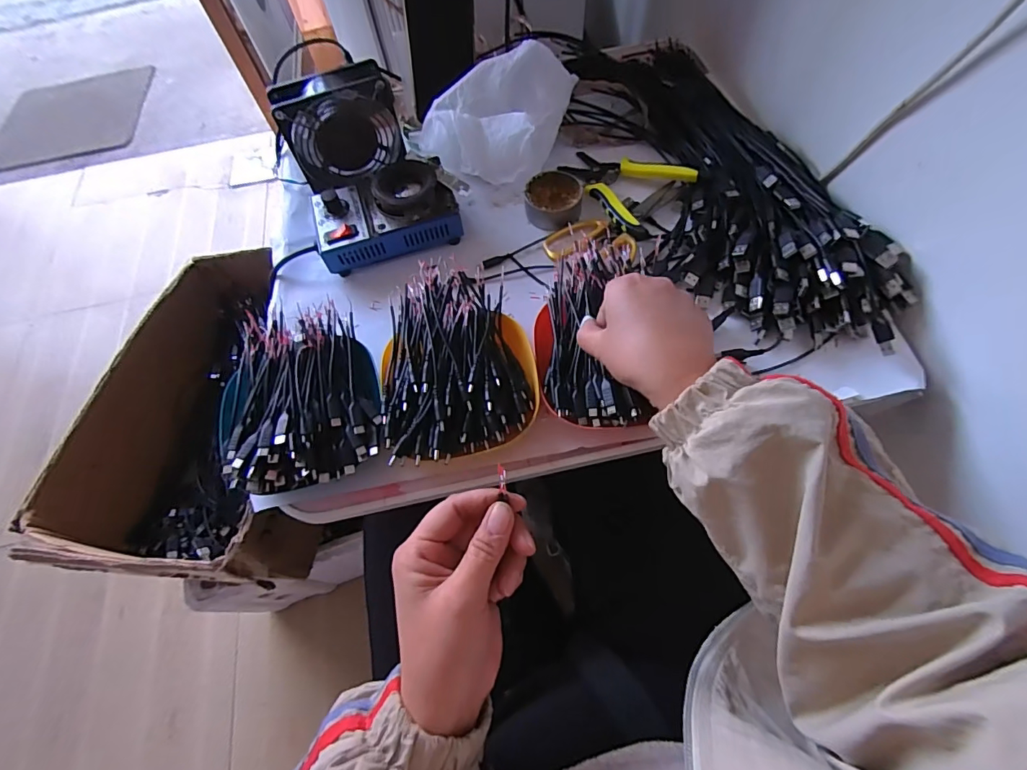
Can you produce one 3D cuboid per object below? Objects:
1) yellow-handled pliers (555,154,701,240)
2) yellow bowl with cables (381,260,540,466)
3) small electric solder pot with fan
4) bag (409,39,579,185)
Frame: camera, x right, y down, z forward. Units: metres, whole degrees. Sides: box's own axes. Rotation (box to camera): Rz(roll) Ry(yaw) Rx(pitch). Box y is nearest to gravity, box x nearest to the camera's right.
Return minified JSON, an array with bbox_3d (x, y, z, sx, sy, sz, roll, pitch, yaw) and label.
[{"bbox_3d":[0.114,-0.231,0.526,0.147,0.014,0.106,38,72,20],"label":"yellow-handled pliers"},{"bbox_3d":[-0.052,-0.027,0.417,0.130,0.041,0.184,-11,64,-1],"label":"yellow bowl with cables"},{"bbox_3d":[-0.166,-0.237,0.509,0.148,0.104,0.196,-25,65,-8],"label":"small electric solder pot with fan"},{"bbox_3d":[-0.025,-0.320,0.545,0.147,0.089,0.132,31,70,17],"label":"bag"}]

